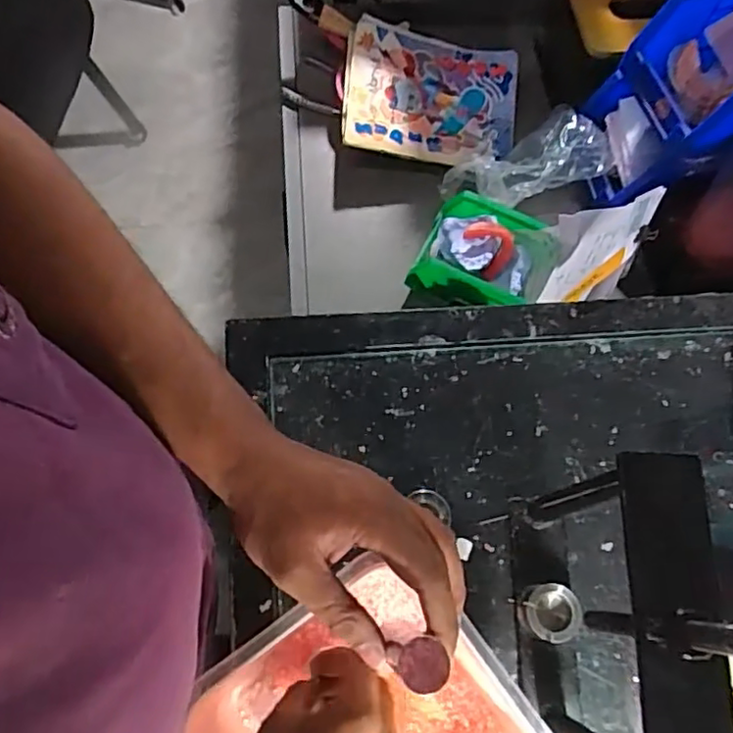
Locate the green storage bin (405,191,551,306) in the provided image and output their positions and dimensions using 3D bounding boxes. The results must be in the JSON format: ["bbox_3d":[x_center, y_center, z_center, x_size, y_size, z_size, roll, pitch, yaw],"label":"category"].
[{"bbox_3d":[0.122,-0.120,0.687,0.126,0.061,0.104,23,73,5],"label":"green storage bin"}]

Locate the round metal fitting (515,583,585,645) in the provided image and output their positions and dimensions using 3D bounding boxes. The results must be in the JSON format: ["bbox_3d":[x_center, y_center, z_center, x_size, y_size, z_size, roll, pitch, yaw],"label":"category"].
[{"bbox_3d":[0.128,0.173,0.444,0.037,0.027,0.037,11,72,1],"label":"round metal fitting"}]

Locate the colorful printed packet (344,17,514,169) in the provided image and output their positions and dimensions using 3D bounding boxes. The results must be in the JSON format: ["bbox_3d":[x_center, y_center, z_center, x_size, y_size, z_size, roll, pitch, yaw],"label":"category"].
[{"bbox_3d":[0.078,-0.327,0.762,0.210,0.030,0.165,10,78,-7],"label":"colorful printed packet"}]

